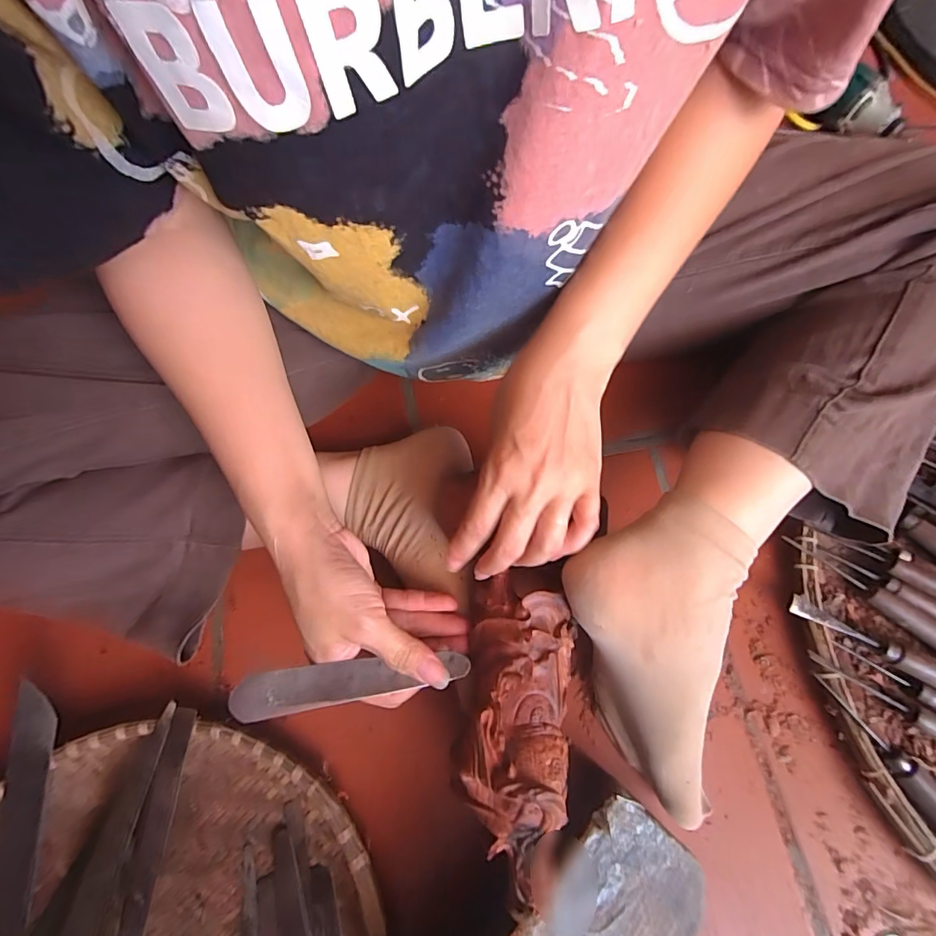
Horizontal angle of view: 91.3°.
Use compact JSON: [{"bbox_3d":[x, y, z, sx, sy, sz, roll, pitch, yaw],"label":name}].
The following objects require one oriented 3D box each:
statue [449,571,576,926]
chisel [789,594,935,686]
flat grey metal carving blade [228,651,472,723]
[{"bbox_3d":[0.030,0.152,0.279,0.066,0.039,0.165,3,63,2],"label":"statue"},{"bbox_3d":[0.342,0.149,0.350,0.182,0.016,0.018,27,74,10],"label":"chisel"},{"bbox_3d":[-0.065,0.125,0.269,0.132,0.006,0.023,-2,71,-15],"label":"flat grey metal carving blade"}]

